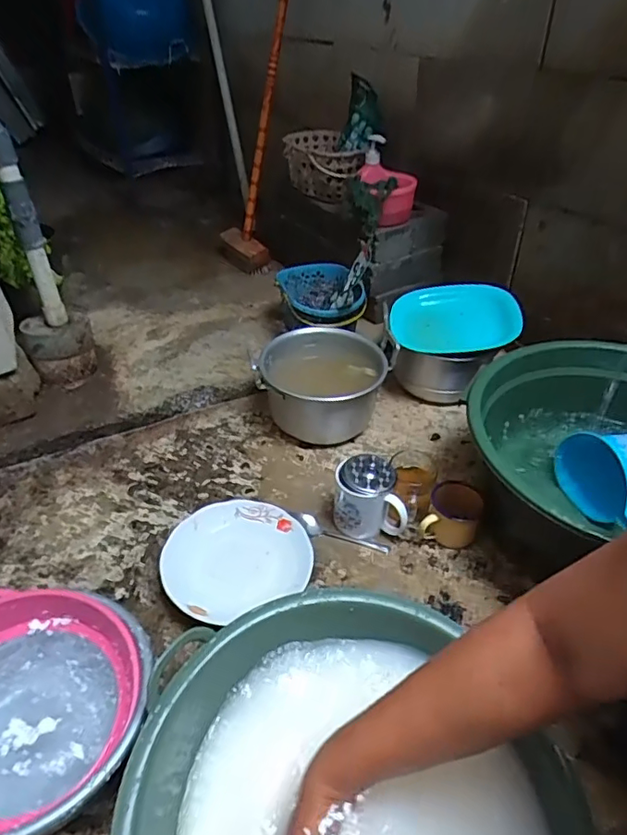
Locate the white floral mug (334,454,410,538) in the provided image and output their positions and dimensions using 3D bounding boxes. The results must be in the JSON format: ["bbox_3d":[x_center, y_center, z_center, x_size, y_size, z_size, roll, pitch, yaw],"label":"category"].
[{"bbox_3d":[0.081,0.116,0.790,0.101,0.101,0.071,3,39,4],"label":"white floral mug"}]

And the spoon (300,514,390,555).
[{"bbox_3d":[0.044,0.171,0.790,0.133,0.020,0.027,16,42,19],"label":"spoon"}]

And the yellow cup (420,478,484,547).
[{"bbox_3d":[0.199,0.141,0.787,0.077,0.077,0.069,10,40,12],"label":"yellow cup"}]

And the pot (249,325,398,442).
[{"bbox_3d":[0.022,-0.050,0.964,0.220,0.133,0.204,0,39,0],"label":"pot"}]

